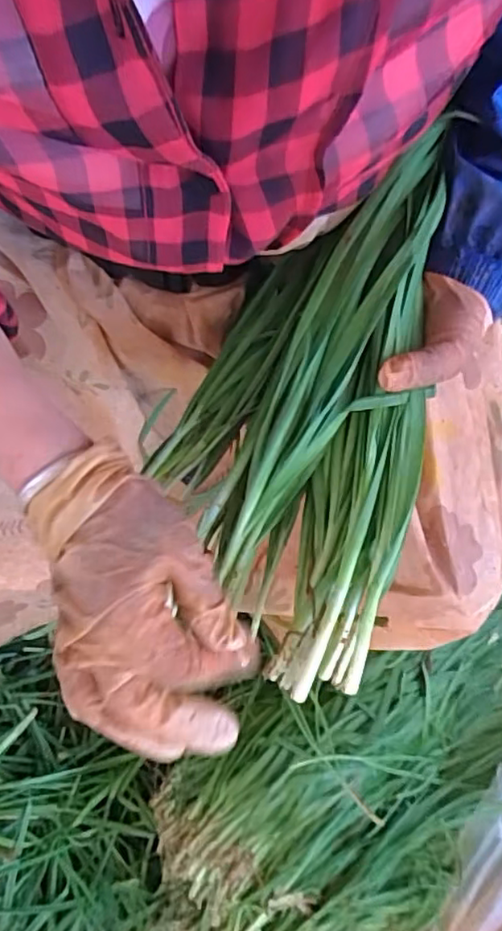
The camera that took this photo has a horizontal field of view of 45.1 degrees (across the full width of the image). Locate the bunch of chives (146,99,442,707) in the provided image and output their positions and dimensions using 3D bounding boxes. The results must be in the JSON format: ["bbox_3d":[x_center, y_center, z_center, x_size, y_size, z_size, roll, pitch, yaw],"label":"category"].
[{"bbox_3d":[0.029,-0.036,0.338,0.132,0.078,0.281,16,80,5],"label":"bunch of chives"}]

